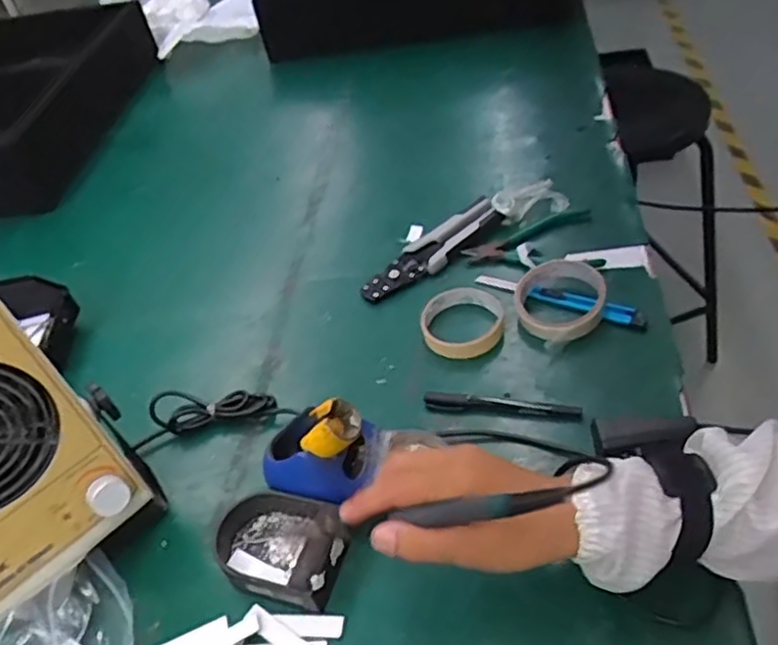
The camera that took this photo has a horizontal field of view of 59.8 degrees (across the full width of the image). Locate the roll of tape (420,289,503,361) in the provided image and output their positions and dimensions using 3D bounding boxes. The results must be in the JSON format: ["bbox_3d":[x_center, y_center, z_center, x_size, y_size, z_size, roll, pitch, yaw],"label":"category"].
[{"bbox_3d":[0.074,-0.003,0.688,0.082,0.025,0.081,-7,44,7],"label":"roll of tape"}]

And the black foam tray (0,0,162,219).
[{"bbox_3d":[-0.649,-0.374,1.137,0.399,0.113,0.515,-5,44,9],"label":"black foam tray"}]

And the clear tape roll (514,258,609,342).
[{"bbox_3d":[0.170,-0.023,0.668,0.086,0.037,0.087,-7,44,7],"label":"clear tape roll"}]

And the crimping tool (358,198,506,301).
[{"bbox_3d":[0.050,-0.085,0.776,0.193,0.026,0.057,-35,48,-21],"label":"crimping tool"}]

